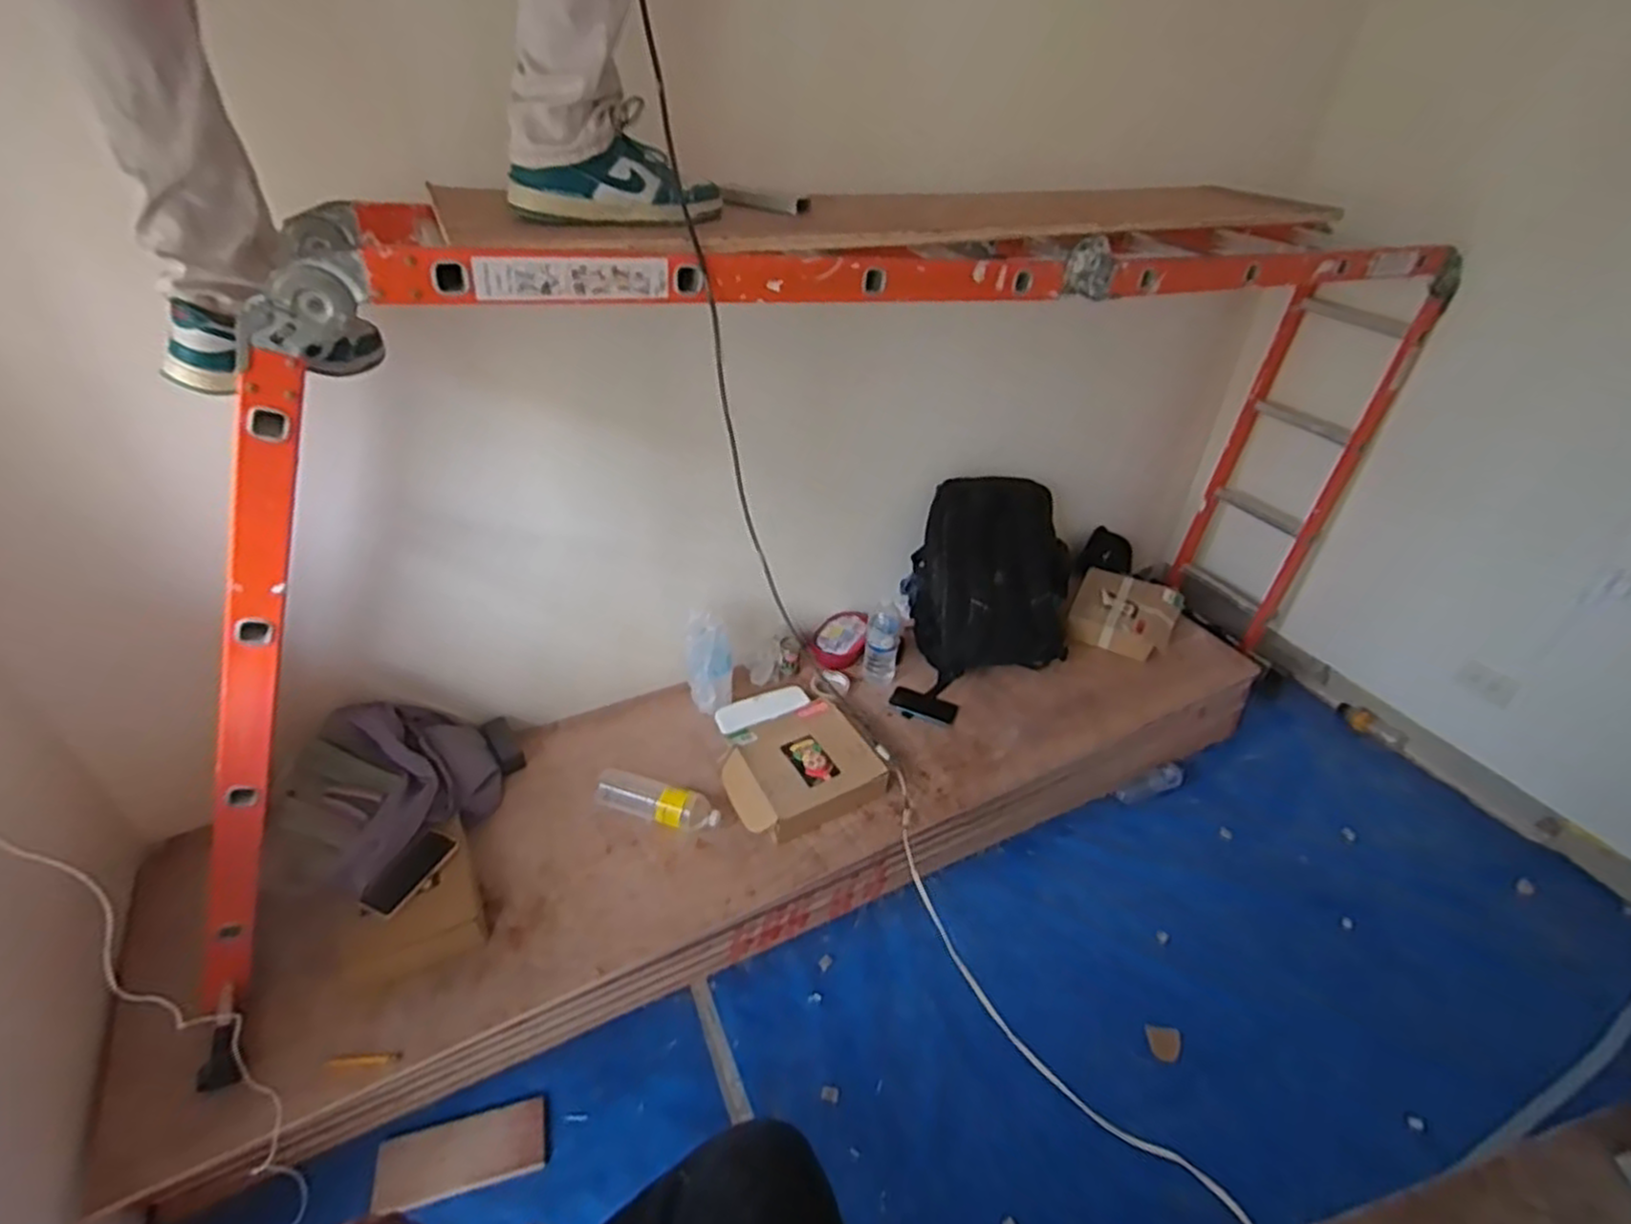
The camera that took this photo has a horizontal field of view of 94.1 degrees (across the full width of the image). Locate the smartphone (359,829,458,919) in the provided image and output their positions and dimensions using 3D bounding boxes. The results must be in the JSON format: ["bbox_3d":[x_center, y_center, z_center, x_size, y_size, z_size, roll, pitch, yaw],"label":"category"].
[{"bbox_3d":[-0.719,0.462,1.355,0.067,0.017,0.167,32,46,2],"label":"smartphone"}]

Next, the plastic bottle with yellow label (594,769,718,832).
[{"bbox_3d":[-0.324,0.382,1.544,0.264,0.077,0.089,9,37,9],"label":"plastic bottle with yellow label"}]

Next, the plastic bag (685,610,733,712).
[{"bbox_3d":[-0.242,0.124,1.742,0.101,0.236,0.109,-4,37,-8],"label":"plastic bag"}]

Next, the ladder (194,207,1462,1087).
[{"bbox_3d":[0.091,-0.182,1.476,2.483,1.096,0.457,-17,41,-24],"label":"ladder"}]

